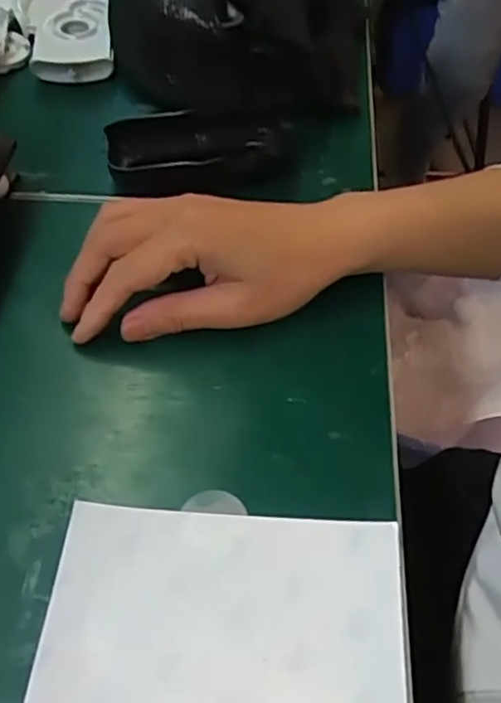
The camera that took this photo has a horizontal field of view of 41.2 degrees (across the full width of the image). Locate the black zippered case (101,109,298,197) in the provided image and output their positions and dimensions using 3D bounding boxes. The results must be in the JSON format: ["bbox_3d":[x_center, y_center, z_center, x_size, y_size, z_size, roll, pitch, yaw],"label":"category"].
[{"bbox_3d":[-0.029,-0.127,0.419,0.116,0.026,0.058,-12,52,-8],"label":"black zippered case"}]

